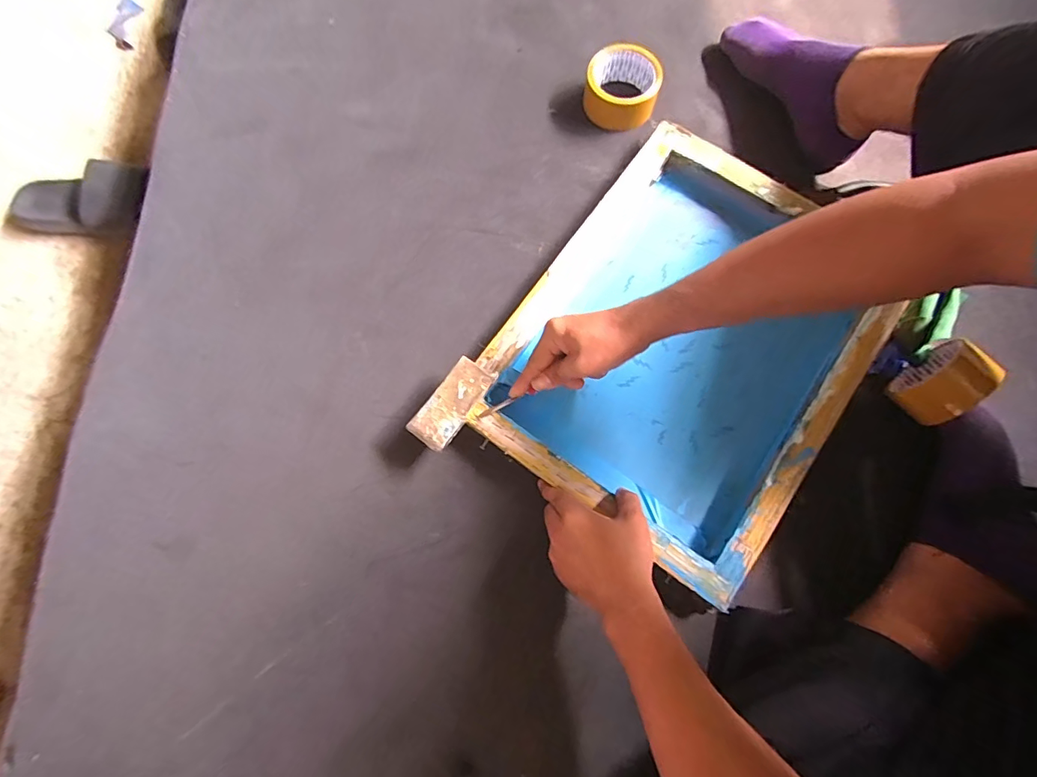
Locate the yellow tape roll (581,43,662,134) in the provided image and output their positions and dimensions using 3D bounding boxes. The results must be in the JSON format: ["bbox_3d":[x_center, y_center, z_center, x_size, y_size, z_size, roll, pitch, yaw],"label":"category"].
[{"bbox_3d":[0.137,-0.397,0.633,0.097,0.058,0.086,19,78,5],"label":"yellow tape roll"}]

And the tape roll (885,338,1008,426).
[{"bbox_3d":[0.454,-0.001,0.519,0.082,0.080,0.054,-42,79,-8],"label":"tape roll"}]

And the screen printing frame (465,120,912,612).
[{"bbox_3d":[0.189,-0.053,0.551,0.349,0.050,0.435,35,79,8],"label":"screen printing frame"}]

